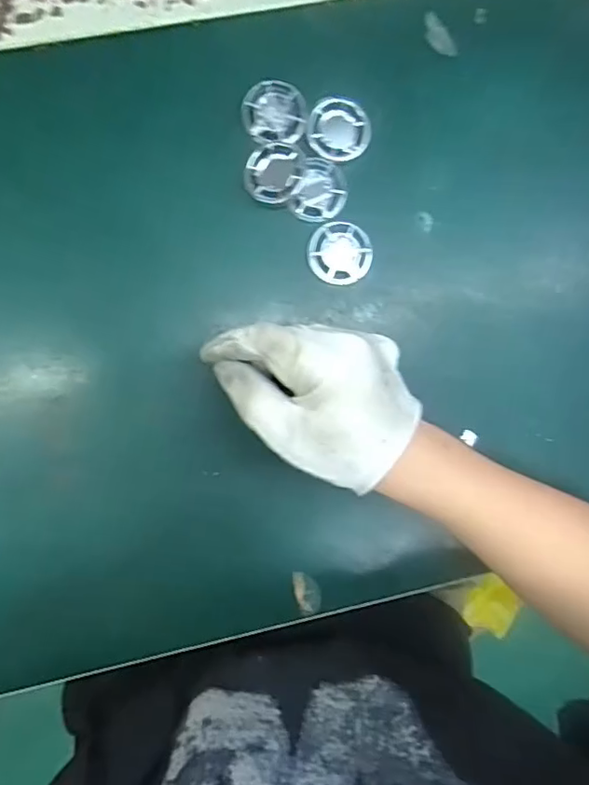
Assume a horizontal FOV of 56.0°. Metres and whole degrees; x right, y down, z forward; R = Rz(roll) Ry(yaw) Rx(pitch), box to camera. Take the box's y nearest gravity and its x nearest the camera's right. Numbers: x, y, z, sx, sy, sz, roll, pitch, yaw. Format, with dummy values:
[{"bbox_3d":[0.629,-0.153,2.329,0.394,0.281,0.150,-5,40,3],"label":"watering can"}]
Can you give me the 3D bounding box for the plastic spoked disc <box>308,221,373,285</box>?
[{"bbox_3d":[0.030,-0.091,0.363,0.041,0.011,0.039,0,92,-6],"label":"plastic spoked disc"}]

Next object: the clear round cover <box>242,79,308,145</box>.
[{"bbox_3d":[-0.013,-0.177,0.357,0.039,0.015,0.038,0,92,-6],"label":"clear round cover"}]

